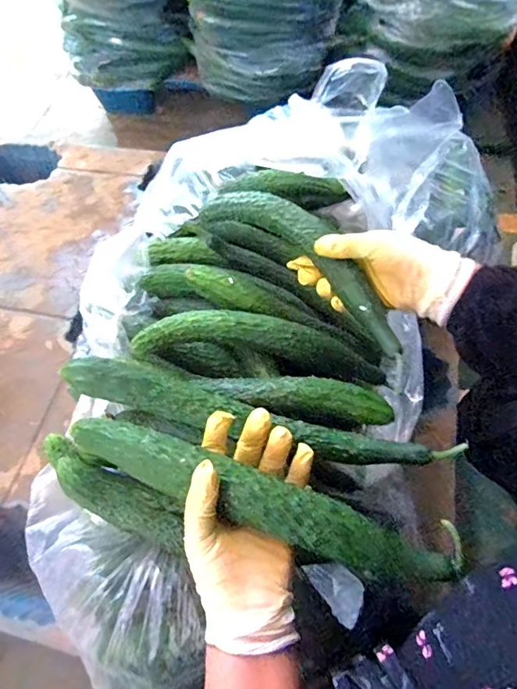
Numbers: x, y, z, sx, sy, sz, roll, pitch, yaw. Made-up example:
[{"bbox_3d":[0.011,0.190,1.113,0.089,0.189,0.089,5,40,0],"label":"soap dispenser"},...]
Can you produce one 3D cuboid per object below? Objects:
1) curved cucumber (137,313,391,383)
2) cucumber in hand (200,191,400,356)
[{"bbox_3d":[-0.001,0.002,0.511,0.276,0.063,0.047,5,61,7],"label":"curved cucumber"},{"bbox_3d":[0.050,-0.090,0.476,0.070,0.039,0.262,-38,69,-16],"label":"cucumber in hand"}]

